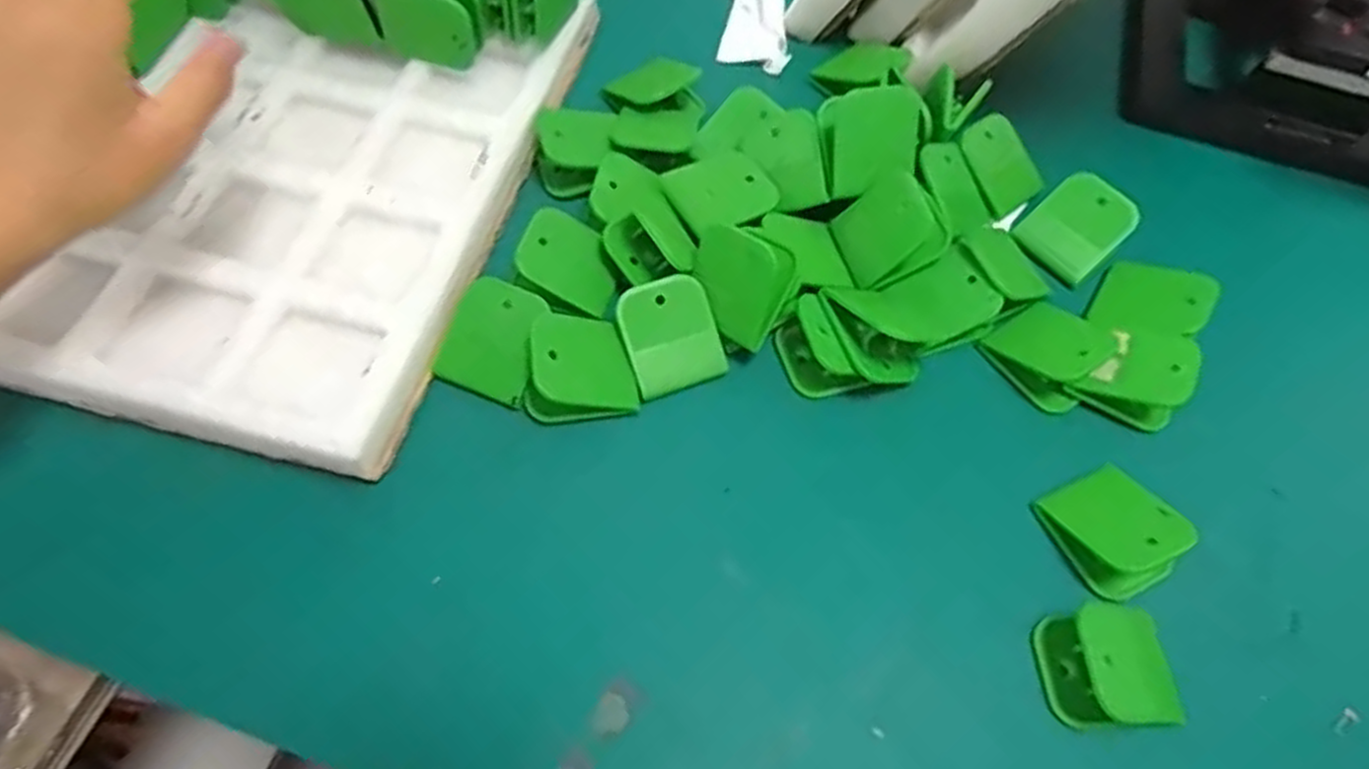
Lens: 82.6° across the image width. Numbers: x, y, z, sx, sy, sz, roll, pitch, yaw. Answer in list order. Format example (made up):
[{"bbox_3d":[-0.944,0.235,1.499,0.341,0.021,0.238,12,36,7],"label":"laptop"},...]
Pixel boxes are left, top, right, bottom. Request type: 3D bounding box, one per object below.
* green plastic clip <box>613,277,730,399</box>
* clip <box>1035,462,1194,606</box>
[{"bbox_3d":[-0.008,-0.026,0.399,0.047,0.014,0.055,-19,96,-13],"label":"green plastic clip"},{"bbox_3d":[0.203,0.068,0.366,0.048,0.030,0.055,-21,65,-13],"label":"clip"}]

